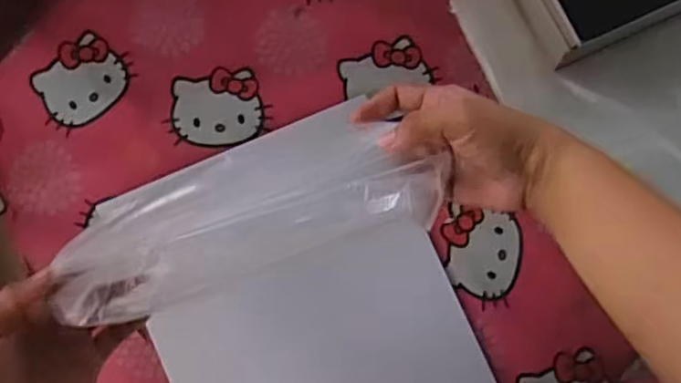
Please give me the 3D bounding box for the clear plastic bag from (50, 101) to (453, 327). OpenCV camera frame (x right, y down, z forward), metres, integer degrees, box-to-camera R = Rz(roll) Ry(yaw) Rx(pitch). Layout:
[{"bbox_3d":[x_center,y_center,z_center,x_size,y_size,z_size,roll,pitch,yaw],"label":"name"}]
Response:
[{"bbox_3d":[-0.061,0.011,0.431,0.255,0.039,0.080,-16,82,-2],"label":"clear plastic bag"}]

